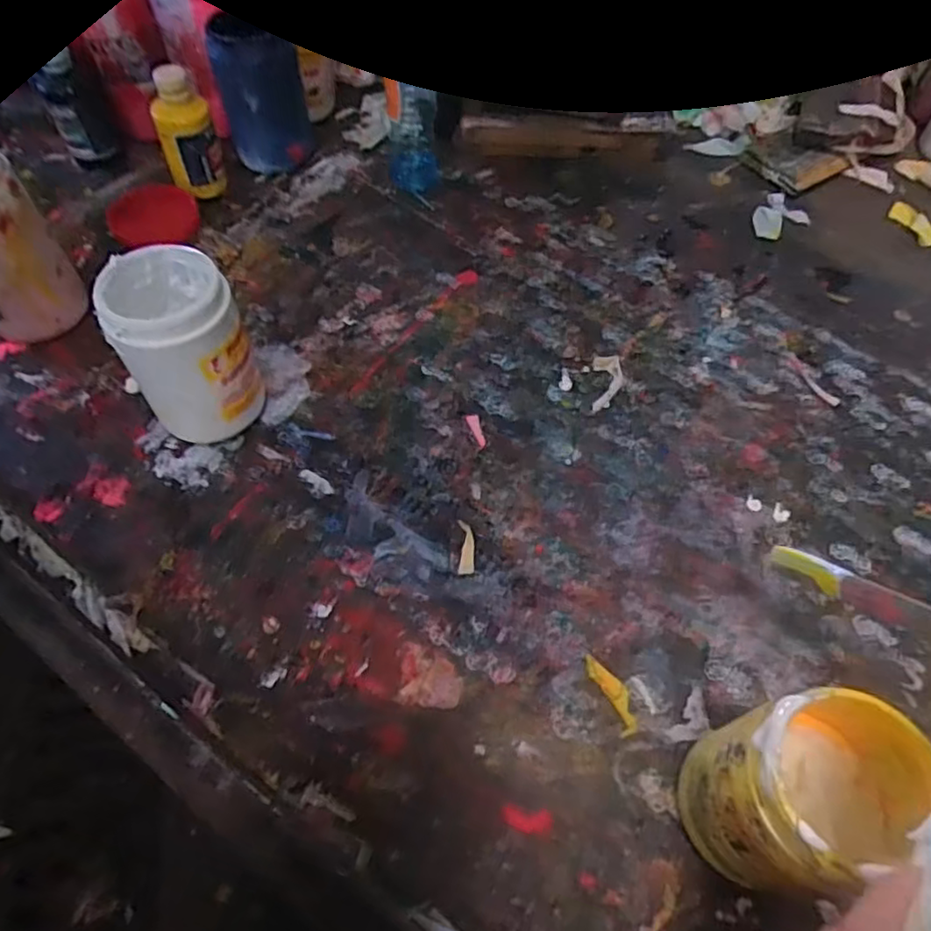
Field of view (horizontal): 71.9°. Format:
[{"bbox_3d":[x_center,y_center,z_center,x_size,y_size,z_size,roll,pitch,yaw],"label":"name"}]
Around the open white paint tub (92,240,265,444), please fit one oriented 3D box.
[{"bbox_3d":[-0.230,-0.092,0.533,0.089,0.151,0.094,1,57,-1],"label":"open white paint tub"}]

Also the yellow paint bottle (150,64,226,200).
[{"bbox_3d":[-0.312,-0.365,0.721,0.065,0.129,0.047,-24,60,-16],"label":"yellow paint bottle"}]

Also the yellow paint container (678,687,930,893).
[{"bbox_3d":[0.182,0.187,0.371,0.088,0.147,0.072,-23,62,-15],"label":"yellow paint container"}]

